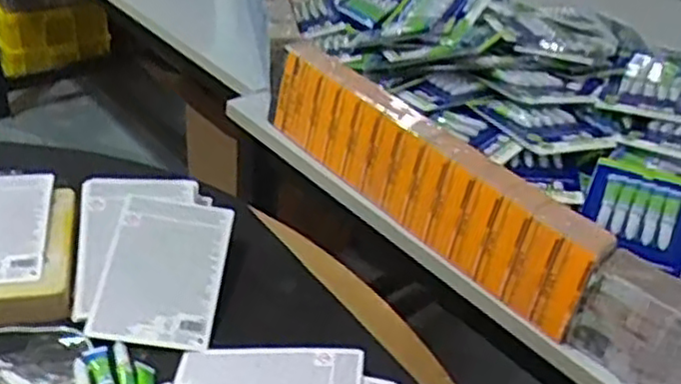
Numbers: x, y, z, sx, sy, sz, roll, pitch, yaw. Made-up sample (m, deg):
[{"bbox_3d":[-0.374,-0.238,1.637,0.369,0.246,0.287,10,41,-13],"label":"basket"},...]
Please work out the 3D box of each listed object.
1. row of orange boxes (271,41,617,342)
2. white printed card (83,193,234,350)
[{"bbox_3d":[0.089,-0.028,0.876,0.064,0.118,0.513,-23,45,-35],"label":"row of orange boxes"},{"bbox_3d":[-0.178,0.076,0.729,0.115,0.008,0.164,11,53,-7],"label":"white printed card"}]

